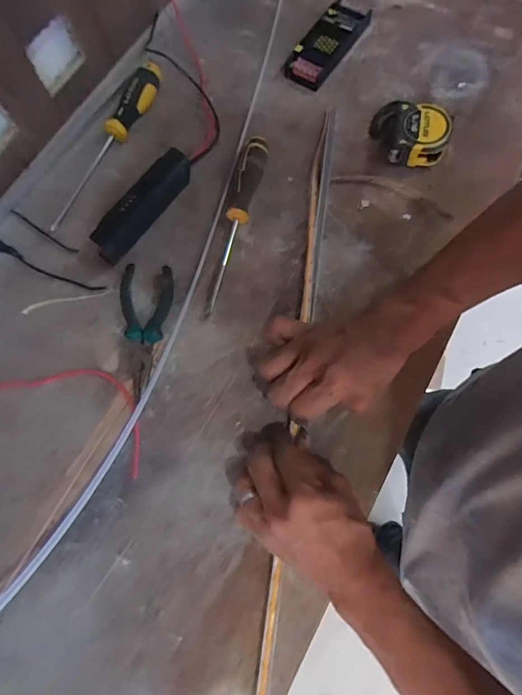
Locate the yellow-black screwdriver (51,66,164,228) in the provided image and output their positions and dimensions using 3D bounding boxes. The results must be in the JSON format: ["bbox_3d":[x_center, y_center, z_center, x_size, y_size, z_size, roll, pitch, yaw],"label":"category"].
[{"bbox_3d":[-0.186,-0.253,0.522,0.032,0.032,0.252,23,75,9],"label":"yellow-black screwdriver"}]

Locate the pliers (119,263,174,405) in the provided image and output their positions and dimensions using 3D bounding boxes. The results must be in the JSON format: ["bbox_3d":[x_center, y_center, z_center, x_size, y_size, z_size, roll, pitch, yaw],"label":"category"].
[{"bbox_3d":[-0.121,-0.022,0.451,0.059,0.019,0.143,-7,72,0],"label":"pliers"}]

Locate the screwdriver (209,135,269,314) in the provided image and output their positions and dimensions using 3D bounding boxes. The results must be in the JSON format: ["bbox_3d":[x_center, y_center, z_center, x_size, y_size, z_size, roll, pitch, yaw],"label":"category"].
[{"bbox_3d":[-0.028,-0.145,0.478,0.026,0.033,0.209,14,73,7],"label":"screwdriver"}]

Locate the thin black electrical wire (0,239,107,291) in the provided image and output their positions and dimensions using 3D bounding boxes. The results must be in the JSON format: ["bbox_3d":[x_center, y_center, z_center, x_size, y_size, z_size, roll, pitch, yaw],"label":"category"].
[{"bbox_3d":[-0.253,-0.096,0.490,0.166,0.004,0.022,24,75,9],"label":"thin black electrical wire"}]

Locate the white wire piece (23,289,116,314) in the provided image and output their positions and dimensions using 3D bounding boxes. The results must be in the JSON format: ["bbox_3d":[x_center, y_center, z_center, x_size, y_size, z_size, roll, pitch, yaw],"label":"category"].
[{"bbox_3d":[-0.219,-0.055,0.480,0.104,0.004,0.010,-14,72,-2],"label":"white wire piece"}]

